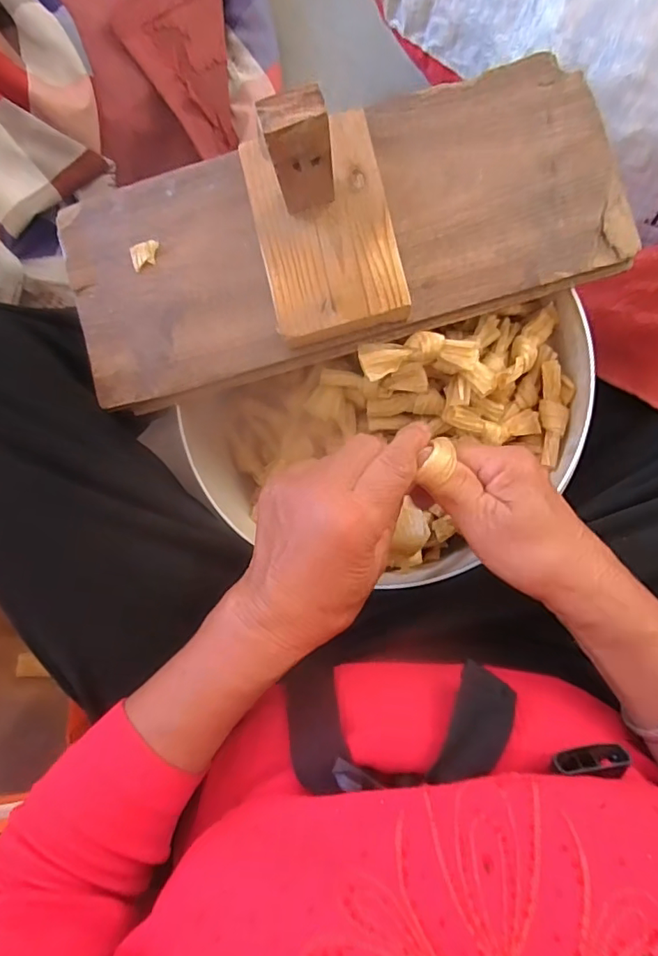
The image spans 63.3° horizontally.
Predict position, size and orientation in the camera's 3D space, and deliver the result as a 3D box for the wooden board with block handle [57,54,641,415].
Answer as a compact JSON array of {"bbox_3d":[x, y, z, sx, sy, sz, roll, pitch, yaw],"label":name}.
[{"bbox_3d":[-0.002,-0.175,0.321,0.377,0.127,0.160,-15,87,4],"label":"wooden board with block handle"}]

